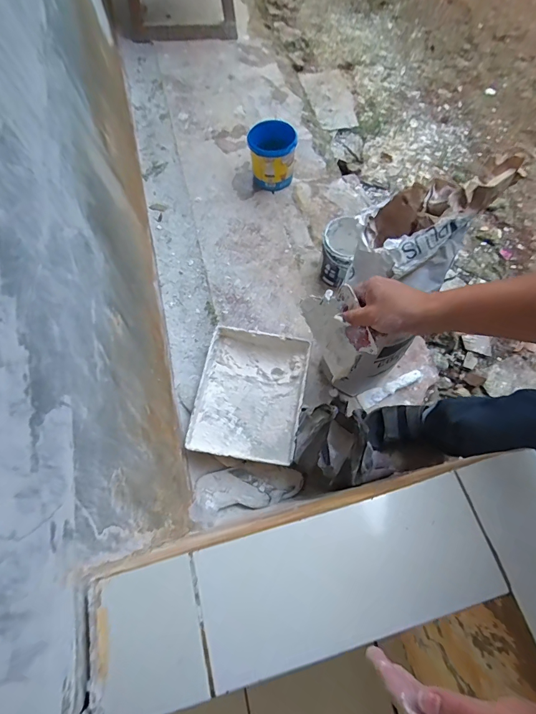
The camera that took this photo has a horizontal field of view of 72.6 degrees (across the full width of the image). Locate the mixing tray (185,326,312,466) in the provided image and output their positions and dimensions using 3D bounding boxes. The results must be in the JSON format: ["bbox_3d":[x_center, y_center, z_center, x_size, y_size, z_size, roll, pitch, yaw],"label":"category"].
[{"bbox_3d":[-0.044,0.101,1.011,0.281,0.080,0.354,8,69,6],"label":"mixing tray"}]

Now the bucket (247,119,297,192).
[{"bbox_3d":[0.016,-0.702,1.279,0.159,0.173,0.153,-2,68,1],"label":"bucket"}]

